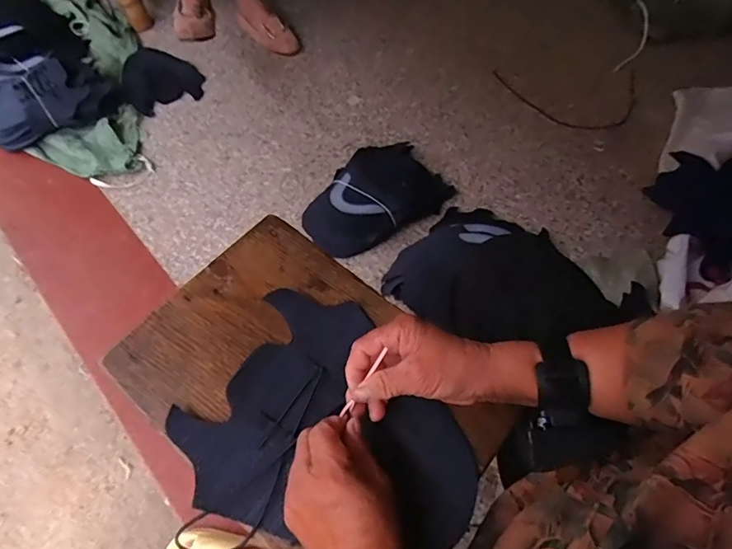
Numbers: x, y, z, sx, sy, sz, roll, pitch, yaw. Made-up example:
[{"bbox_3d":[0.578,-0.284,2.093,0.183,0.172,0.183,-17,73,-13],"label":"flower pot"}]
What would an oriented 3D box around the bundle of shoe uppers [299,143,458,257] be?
[{"bbox_3d":[0.012,-0.177,1.044,0.328,0.084,0.220,-31,67,-12],"label":"bundle of shoe uppers"}]

